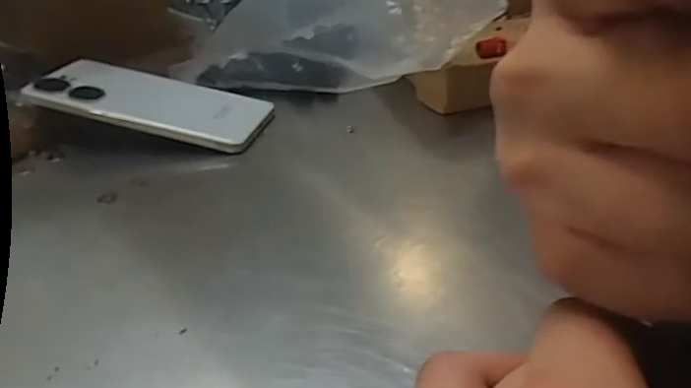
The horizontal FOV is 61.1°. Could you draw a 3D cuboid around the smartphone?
[{"bbox_3d":[-0.137,-0.066,0.417,0.162,0.009,0.072,13,32,4],"label":"smartphone"}]

